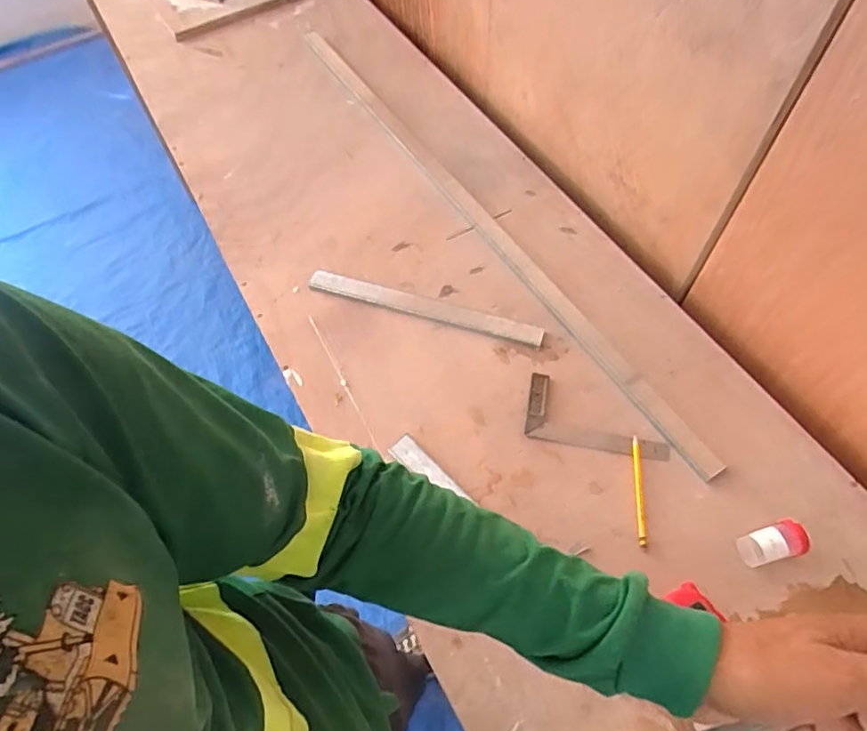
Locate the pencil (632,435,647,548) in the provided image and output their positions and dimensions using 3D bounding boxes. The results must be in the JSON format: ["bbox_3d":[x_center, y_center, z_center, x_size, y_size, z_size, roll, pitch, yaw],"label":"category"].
[{"bbox_3d":[0.272,0.165,0.747,0.011,0.006,0.145,4,61,6],"label":"pencil"}]

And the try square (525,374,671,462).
[{"bbox_3d":[0.232,0.074,0.800,0.197,0.008,0.100,11,62,9],"label":"try square"}]

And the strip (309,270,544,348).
[{"bbox_3d":[-0.016,-0.097,0.911,0.386,0.009,0.036,16,63,12],"label":"strip"}]

